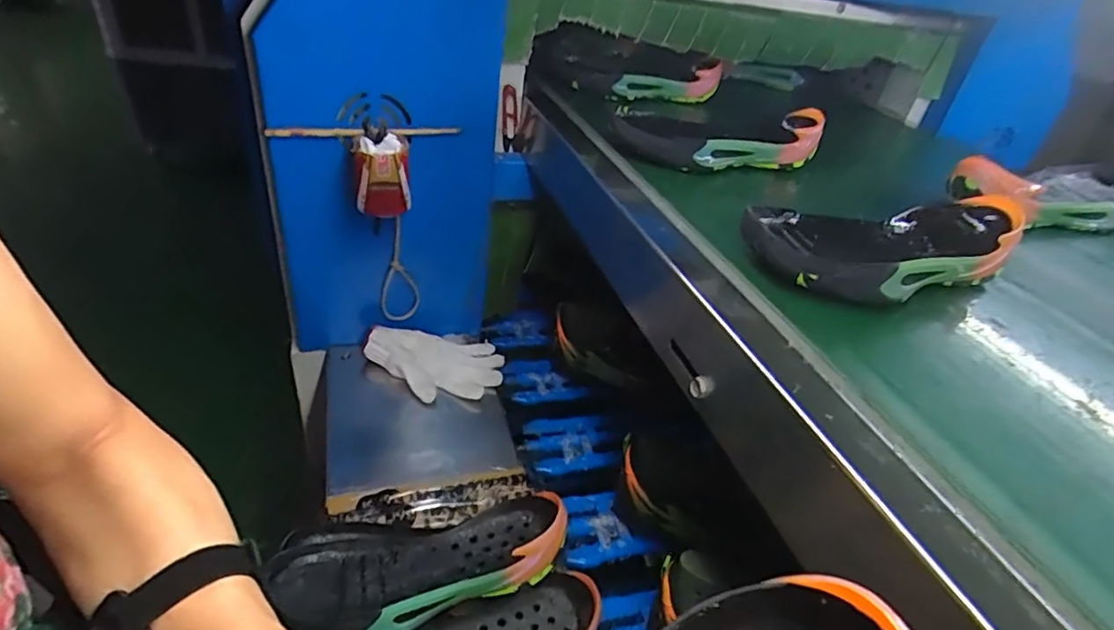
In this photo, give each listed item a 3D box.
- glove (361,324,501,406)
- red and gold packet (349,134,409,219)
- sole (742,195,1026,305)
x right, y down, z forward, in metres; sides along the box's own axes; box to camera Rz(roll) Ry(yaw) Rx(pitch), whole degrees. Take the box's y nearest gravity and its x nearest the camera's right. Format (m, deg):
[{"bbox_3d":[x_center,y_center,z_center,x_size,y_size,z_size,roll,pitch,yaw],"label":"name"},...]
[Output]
[{"bbox_3d":[-0.186,0.076,0.858,0.201,0.017,0.110,14,53,-8],"label":"glove"},{"bbox_3d":[-0.217,-0.173,0.710,0.066,0.090,0.065,-4,33,-14],"label":"red and gold packet"},{"bbox_3d":[0.286,-0.062,0.488,0.275,0.046,0.098,-10,35,-22],"label":"sole"}]

